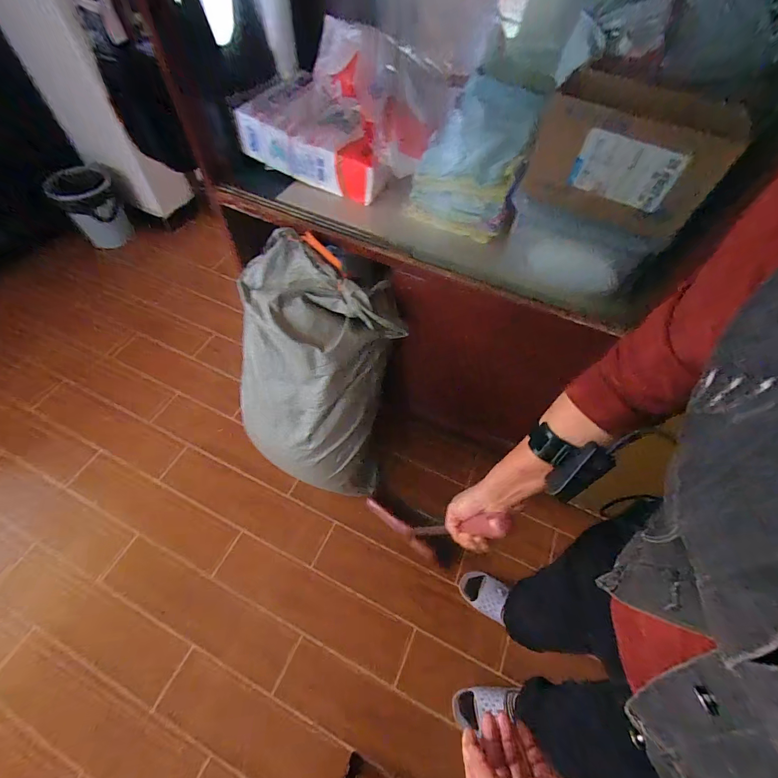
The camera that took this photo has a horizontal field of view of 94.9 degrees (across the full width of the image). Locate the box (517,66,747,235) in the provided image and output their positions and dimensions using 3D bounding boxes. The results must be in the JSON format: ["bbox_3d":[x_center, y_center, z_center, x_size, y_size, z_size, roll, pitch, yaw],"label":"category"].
[{"bbox_3d":[0.355,-0.356,0.534,0.239,0.137,0.141,33,62,16],"label":"box"}]

